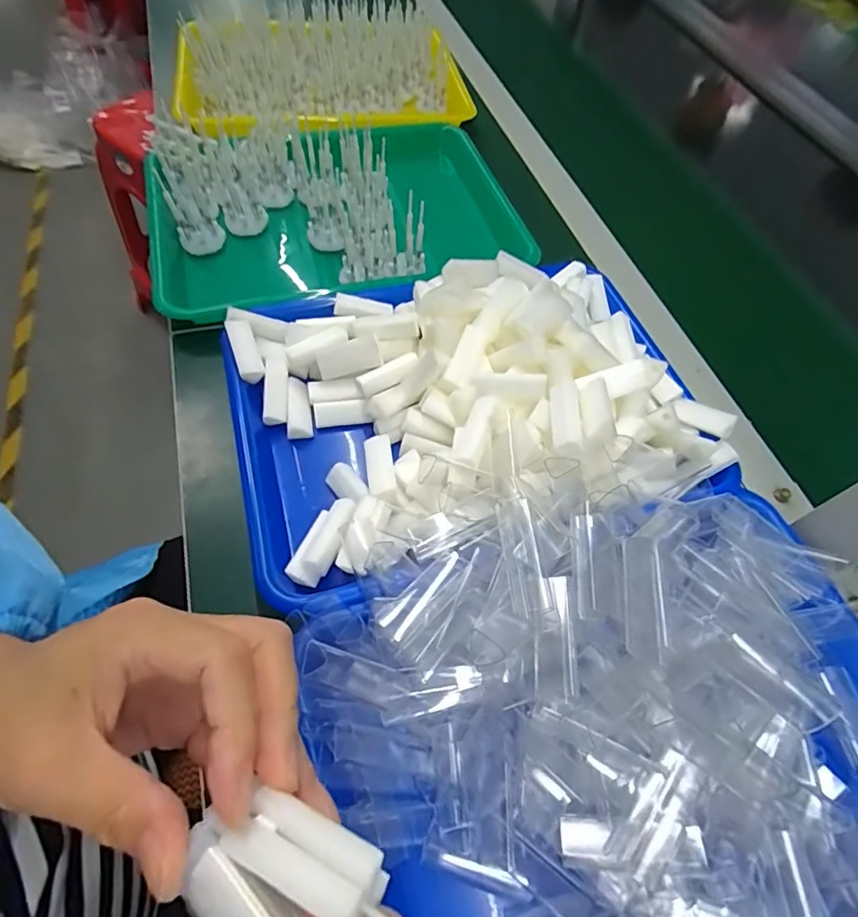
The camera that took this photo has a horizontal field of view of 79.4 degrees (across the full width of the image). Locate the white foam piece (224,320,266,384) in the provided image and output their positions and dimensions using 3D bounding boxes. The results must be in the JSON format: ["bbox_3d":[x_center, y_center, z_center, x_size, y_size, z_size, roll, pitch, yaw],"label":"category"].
[{"bbox_3d":[-0.135,-0.080,0.378,0.017,0.019,0.047,-17,63,-15],"label":"white foam piece"}]

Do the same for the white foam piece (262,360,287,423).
[{"bbox_3d":[-0.111,-0.050,0.374,0.017,0.009,0.050,-2,74,-6],"label":"white foam piece"}]

